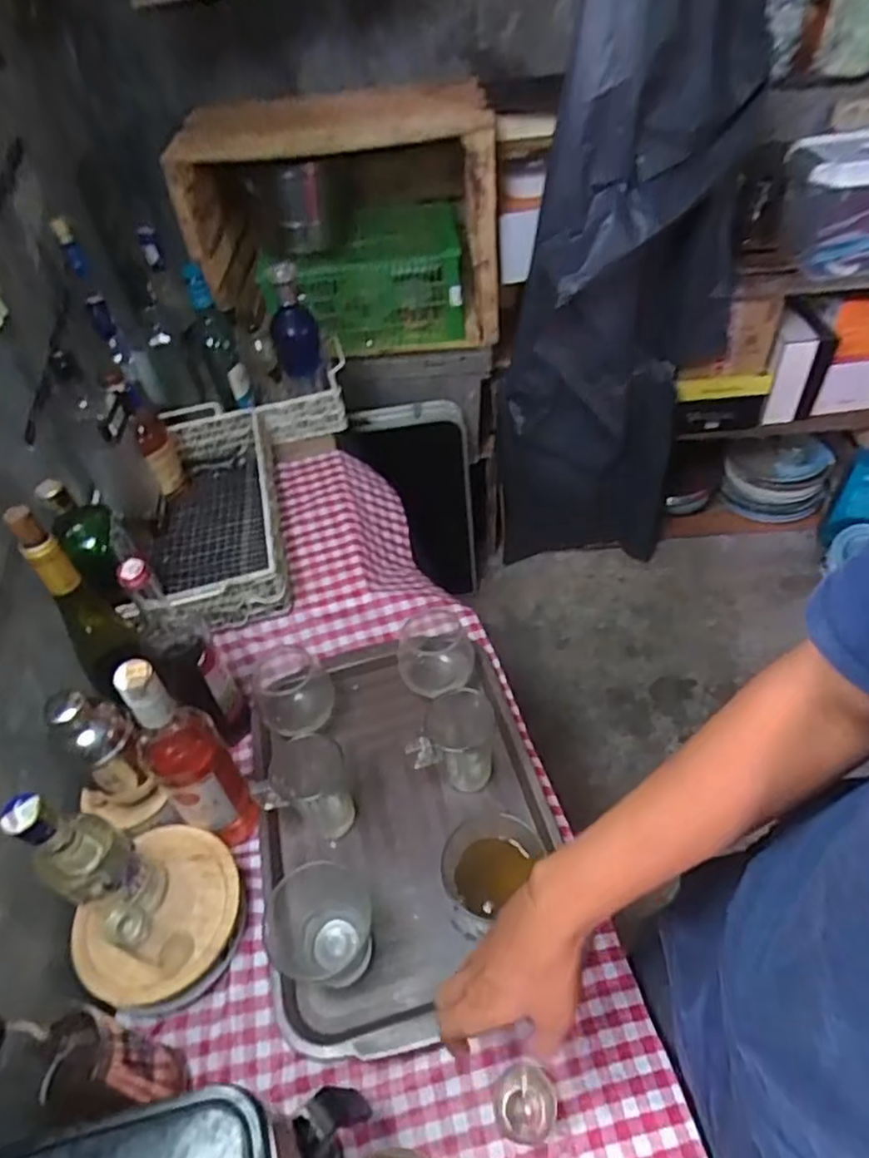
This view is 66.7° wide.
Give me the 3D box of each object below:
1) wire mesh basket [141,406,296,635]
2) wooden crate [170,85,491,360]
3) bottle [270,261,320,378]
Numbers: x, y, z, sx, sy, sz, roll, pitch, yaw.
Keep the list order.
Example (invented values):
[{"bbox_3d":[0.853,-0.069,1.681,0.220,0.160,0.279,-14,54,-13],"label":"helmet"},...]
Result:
[{"bbox_3d":[-0.320,-0.097,0.943,0.178,0.099,0.405,-15,46,-7],"label":"wire mesh basket"},{"bbox_3d":[-0.167,-0.701,1.315,0.557,0.427,0.278,-3,46,5],"label":"wooden crate"},{"bbox_3d":[-0.224,-0.402,1.035,0.070,0.174,0.073,-17,46,-9],"label":"bottle"}]

